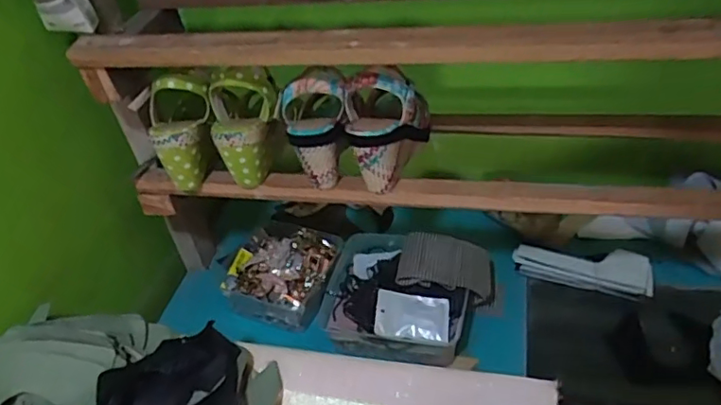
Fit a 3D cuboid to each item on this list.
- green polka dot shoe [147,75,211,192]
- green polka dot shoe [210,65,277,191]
[{"bbox_3d":[-0.231,-0.085,0.712,0.090,0.145,0.065,1,8,9],"label":"green polka dot shoe"},{"bbox_3d":[-0.153,-0.088,0.698,0.089,0.146,0.066,9,17,18],"label":"green polka dot shoe"}]

